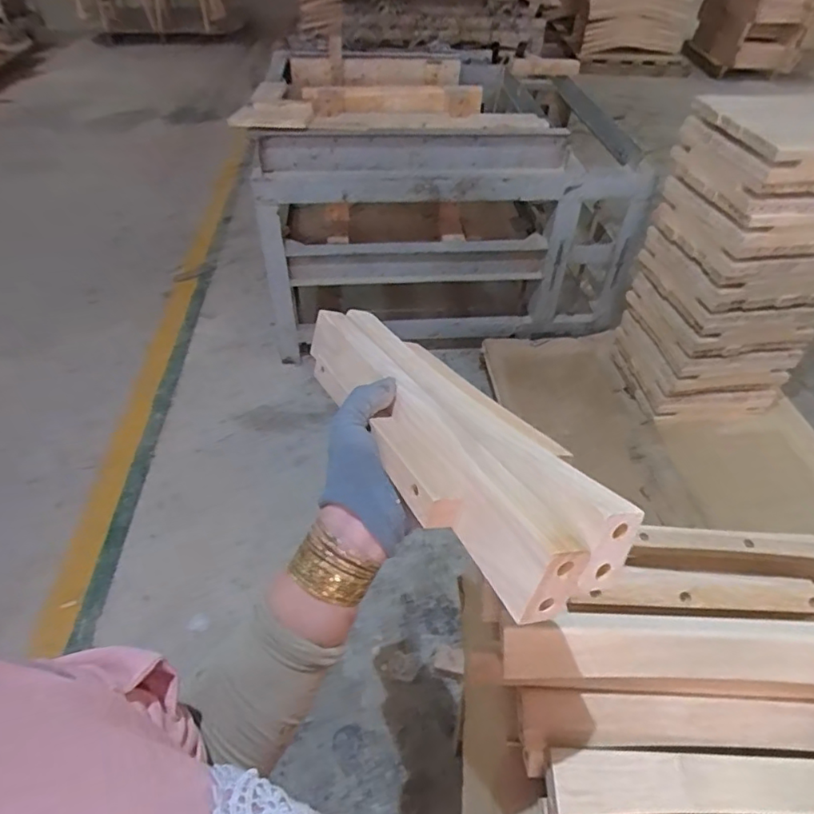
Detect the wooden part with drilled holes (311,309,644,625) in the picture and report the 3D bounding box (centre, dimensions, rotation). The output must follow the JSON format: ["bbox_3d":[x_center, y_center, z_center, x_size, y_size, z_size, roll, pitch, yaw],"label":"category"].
[{"bbox_3d":[0.010,0.001,0.426,0.085,0.046,0.370,-17,33,-18],"label":"wooden part with drilled holes"}]

